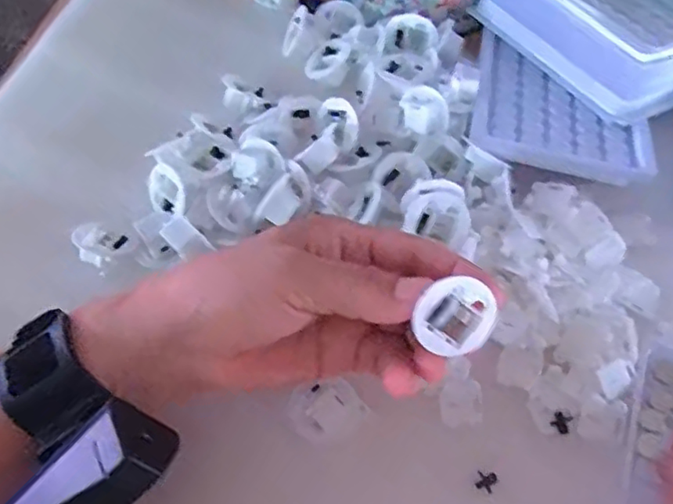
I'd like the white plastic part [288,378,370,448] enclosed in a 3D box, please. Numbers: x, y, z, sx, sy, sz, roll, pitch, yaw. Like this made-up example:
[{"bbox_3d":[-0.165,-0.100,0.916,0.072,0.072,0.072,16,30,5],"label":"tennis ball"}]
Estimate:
[{"bbox_3d":[-0.005,0.076,0.299,0.031,0.013,0.030,-41,68,-17],"label":"white plastic part"}]

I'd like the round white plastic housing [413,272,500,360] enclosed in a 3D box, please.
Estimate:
[{"bbox_3d":[0.046,0.024,0.249,0.030,0.013,0.030,-2,105,-9],"label":"round white plastic housing"}]

